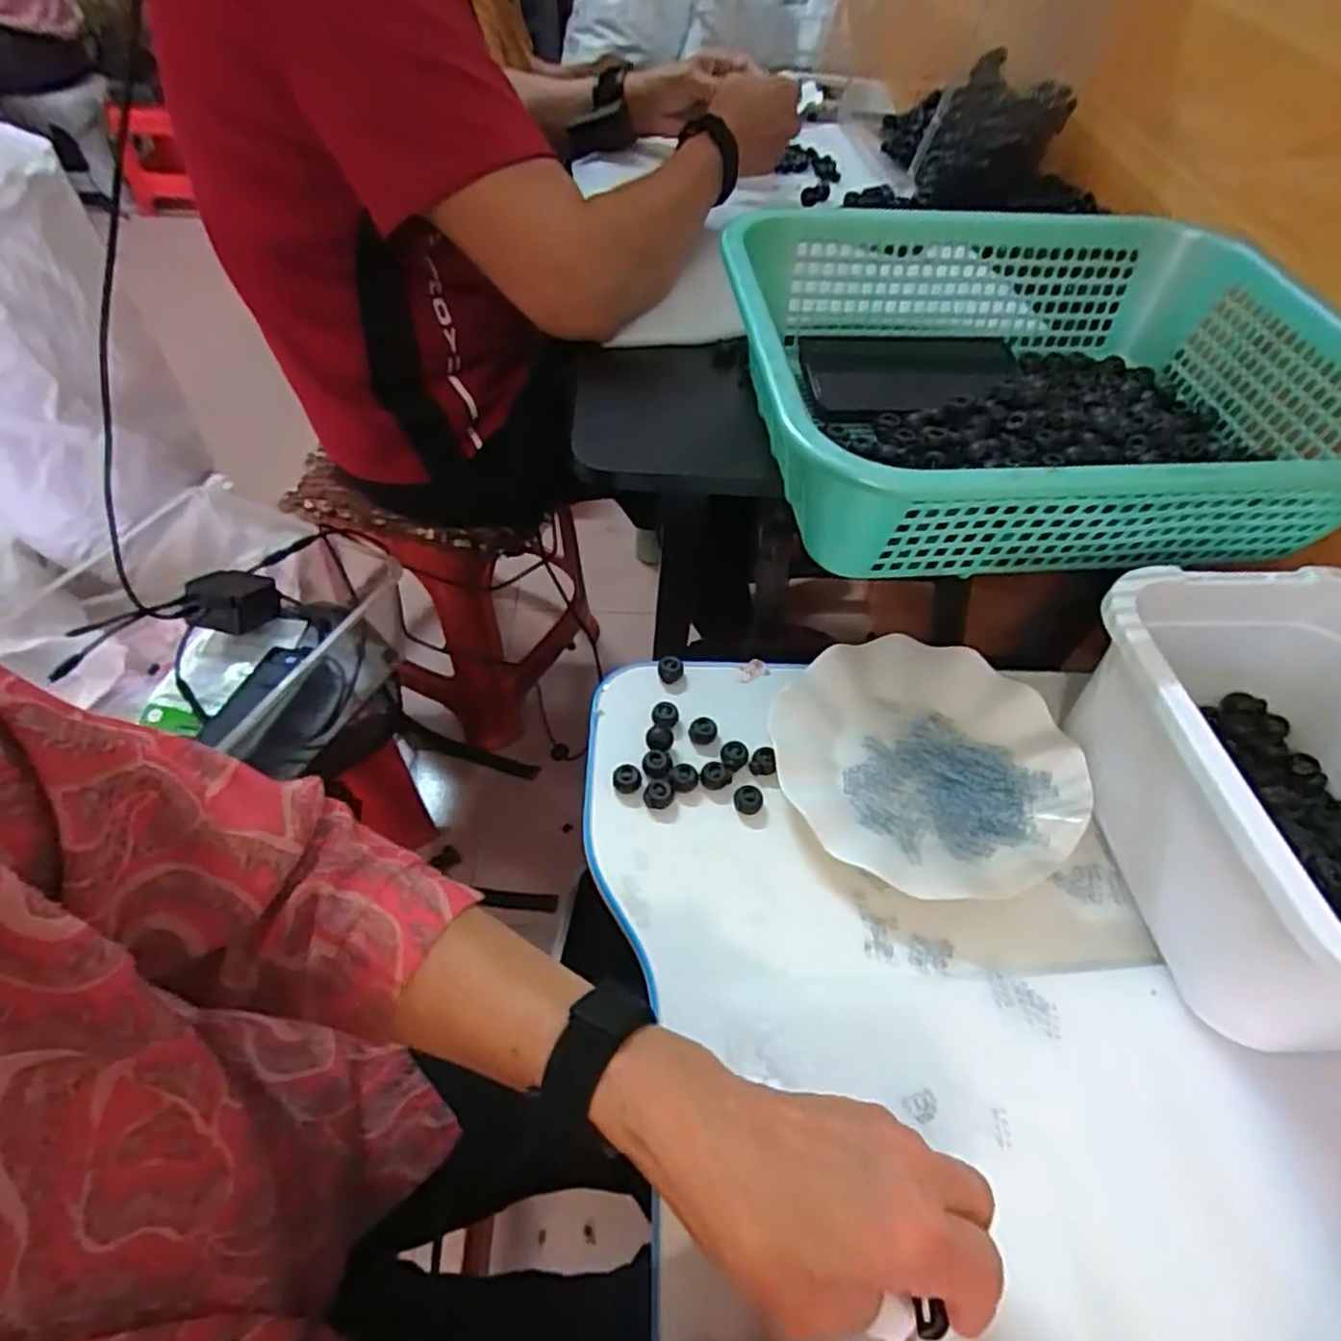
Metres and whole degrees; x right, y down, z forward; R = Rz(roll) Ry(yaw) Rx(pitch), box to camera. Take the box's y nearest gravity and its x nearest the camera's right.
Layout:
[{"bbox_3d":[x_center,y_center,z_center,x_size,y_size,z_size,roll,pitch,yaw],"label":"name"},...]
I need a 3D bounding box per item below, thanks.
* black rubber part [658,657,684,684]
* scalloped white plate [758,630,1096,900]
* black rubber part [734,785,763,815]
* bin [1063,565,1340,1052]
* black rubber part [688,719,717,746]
[{"bbox_3d":[0.000,0.000,0.497,0.017,0.016,0.016,5,53,0],"label":"black rubber part"},{"bbox_3d":[0.158,0.054,0.453,0.178,0.027,0.177,2,53,-2],"label":"scalloped white plate"},{"bbox_3d":[0.048,0.079,0.438,0.017,0.008,0.017,2,53,-2],"label":"black rubber part"},{"bbox_3d":[0.338,0.069,0.385,0.183,0.109,0.254,-4,50,-8],"label":"bin"},{"bbox_3d":[0.021,0.040,0.468,0.018,0.010,0.015,13,53,6],"label":"black rubber part"}]

